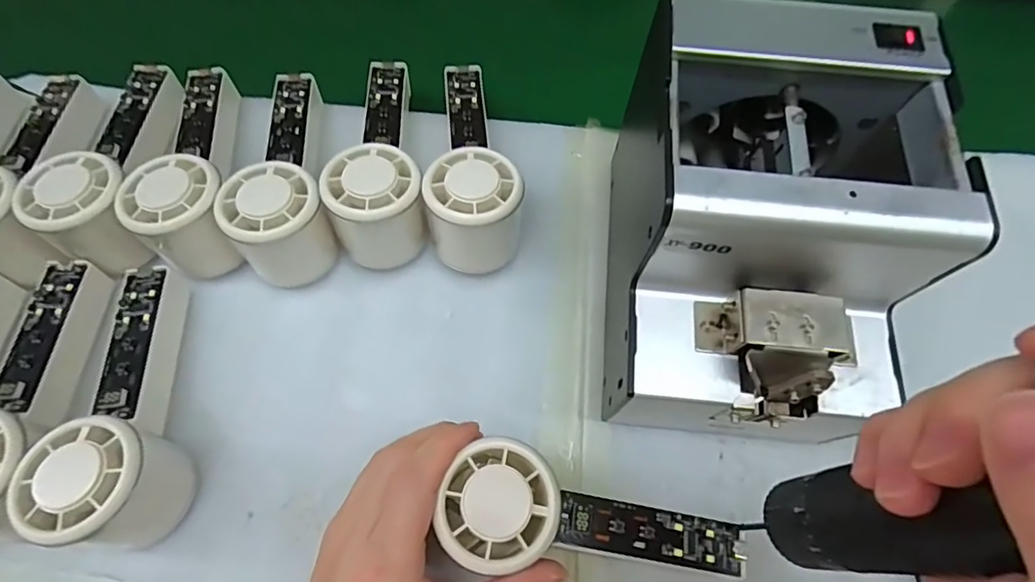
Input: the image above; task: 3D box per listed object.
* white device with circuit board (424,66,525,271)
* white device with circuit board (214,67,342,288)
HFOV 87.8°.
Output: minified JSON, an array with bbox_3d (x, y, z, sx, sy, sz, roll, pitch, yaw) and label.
[{"bbox_3d":[-0.034,-0.087,0.347,0.053,0.060,0.153,-12,68,-4],"label":"white device with circuit board"},{"bbox_3d":[-0.149,-0.079,0.344,0.054,0.055,0.155,-12,67,-3],"label":"white device with circuit board"}]

